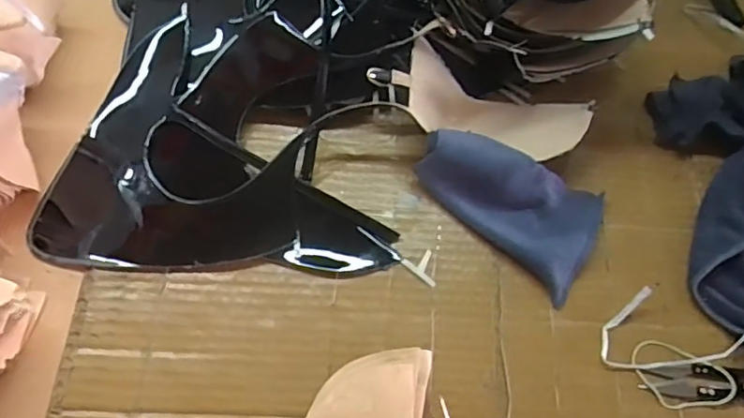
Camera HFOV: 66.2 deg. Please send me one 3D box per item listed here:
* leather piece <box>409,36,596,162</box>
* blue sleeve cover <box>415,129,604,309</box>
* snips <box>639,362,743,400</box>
[{"bbox_3d":[0.089,-0.071,0.444,0.142,0.039,0.073,22,65,6],"label":"leather piece"},{"bbox_3d":[0.109,-0.013,0.422,0.137,0.039,0.084,39,68,13],"label":"blue sleeve cover"},{"bbox_3d":[0.235,0.116,0.383,0.097,0.008,0.022,3,64,-4],"label":"snips"}]

